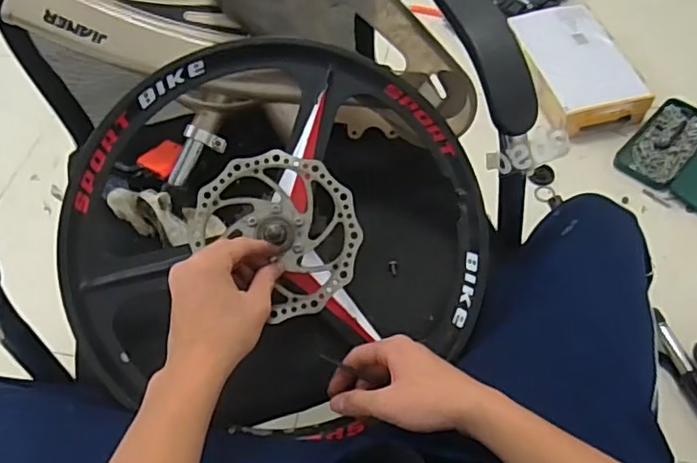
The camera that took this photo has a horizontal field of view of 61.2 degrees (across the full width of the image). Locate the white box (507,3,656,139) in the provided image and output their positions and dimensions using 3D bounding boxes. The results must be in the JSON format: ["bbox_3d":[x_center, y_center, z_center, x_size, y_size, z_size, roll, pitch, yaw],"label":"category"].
[{"bbox_3d":[0.527,-0.390,1.367,0.211,0.072,0.359,-10,56,-2],"label":"white box"}]

